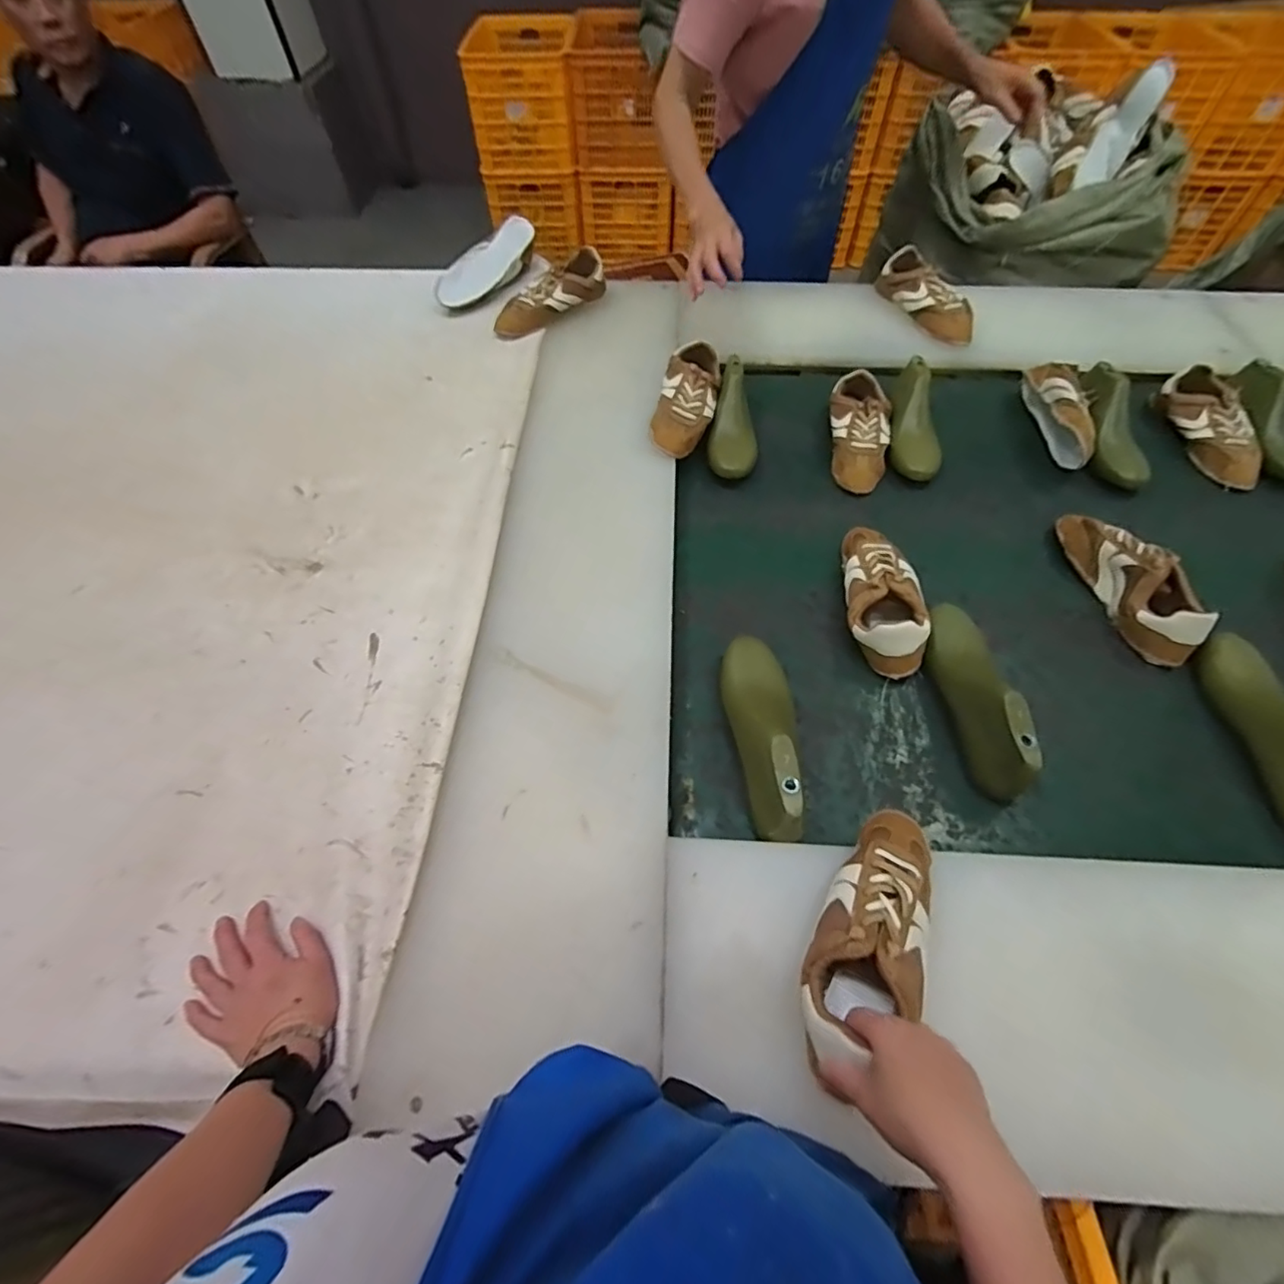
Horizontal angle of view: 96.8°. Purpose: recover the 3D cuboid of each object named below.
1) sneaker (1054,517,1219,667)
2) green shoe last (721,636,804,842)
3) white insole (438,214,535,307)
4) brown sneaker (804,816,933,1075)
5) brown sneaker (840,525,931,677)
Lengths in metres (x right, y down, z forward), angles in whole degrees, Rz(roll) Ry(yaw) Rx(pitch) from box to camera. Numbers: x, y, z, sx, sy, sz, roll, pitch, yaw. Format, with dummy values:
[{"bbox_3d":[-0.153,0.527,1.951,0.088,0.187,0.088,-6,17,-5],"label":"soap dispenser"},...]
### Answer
[{"bbox_3d":[0.632,-0.084,0.730,0.076,0.077,0.235,-8,58,-3],"label":"sneaker"},{"bbox_3d":[0.135,0.093,0.621,0.078,0.085,0.232,-2,58,-1],"label":"green shoe last"},{"bbox_3d":[-0.299,-0.727,1.091,0.084,0.015,0.248,35,77,5],"label":"white insole"},{"bbox_3d":[0.198,0.241,0.479,0.086,0.070,0.213,29,55,19],"label":"brown sneaker"},{"bbox_3d":[0.307,-0.067,0.731,0.090,0.067,0.228,7,57,1],"label":"brown sneaker"}]

